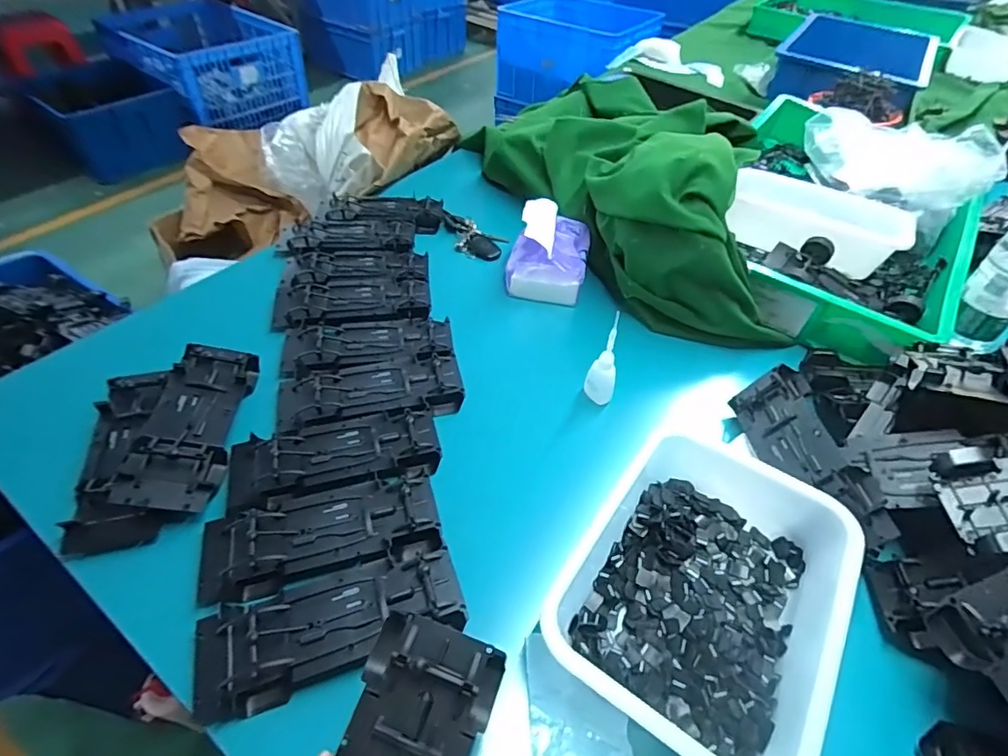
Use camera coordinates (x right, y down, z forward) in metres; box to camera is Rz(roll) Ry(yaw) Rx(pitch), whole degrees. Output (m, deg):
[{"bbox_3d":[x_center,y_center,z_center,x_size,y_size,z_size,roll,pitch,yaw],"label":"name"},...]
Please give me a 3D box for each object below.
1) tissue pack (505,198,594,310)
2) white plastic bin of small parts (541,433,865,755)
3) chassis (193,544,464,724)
[{"bbox_3d":[0.064,-0.177,0.713,0.106,0.078,0.131,11,48,6],"label":"tissue pack"},{"bbox_3d":[0.164,0.155,0.417,0.184,0.056,0.259,30,53,22],"label":"white plastic bin of small parts"},{"bbox_3d":[-0.129,0.183,0.389,0.191,0.025,0.073,-14,50,-16],"label":"chassis"}]

